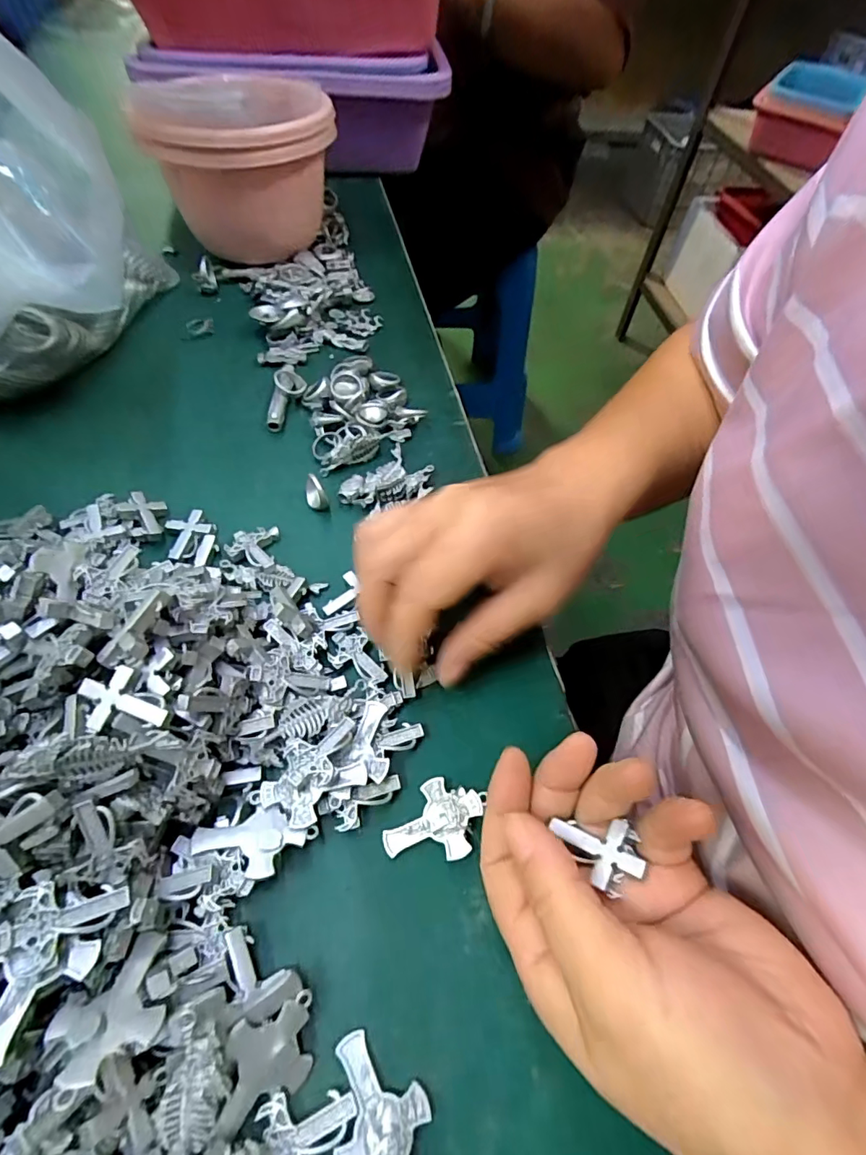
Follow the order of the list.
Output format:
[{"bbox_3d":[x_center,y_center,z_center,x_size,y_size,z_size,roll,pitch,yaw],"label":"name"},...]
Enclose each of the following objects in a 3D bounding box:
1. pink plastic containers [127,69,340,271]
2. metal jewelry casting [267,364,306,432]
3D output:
[{"bbox_3d":[-0.150,-0.333,0.419,0.137,0.119,0.131,-6,58,-8],"label":"pink plastic containers"},{"bbox_3d":[-0.100,-0.126,0.355,0.020,0.015,0.055,2,57,-3],"label":"metal jewelry casting"}]

